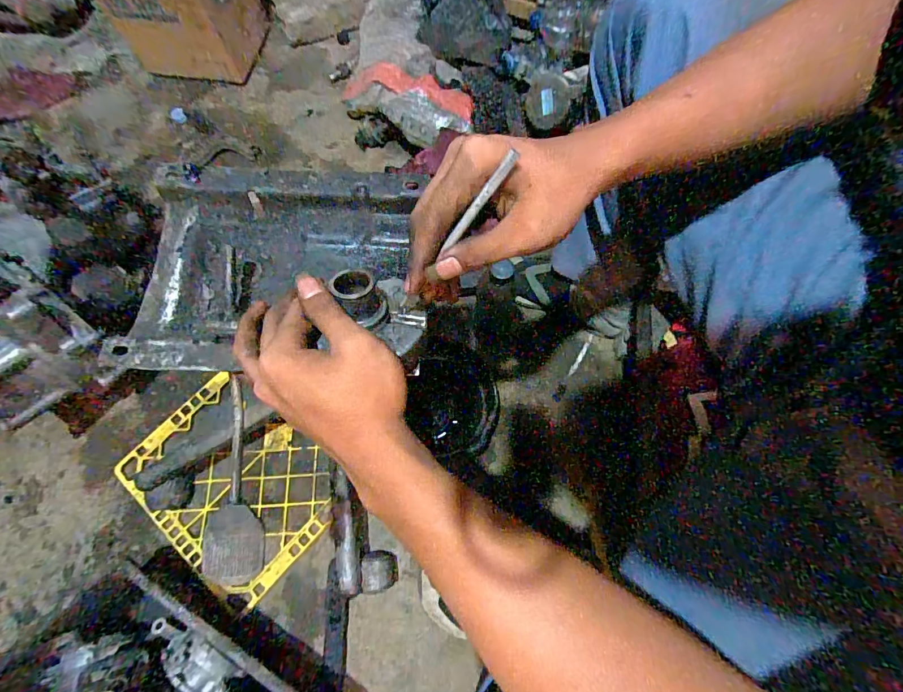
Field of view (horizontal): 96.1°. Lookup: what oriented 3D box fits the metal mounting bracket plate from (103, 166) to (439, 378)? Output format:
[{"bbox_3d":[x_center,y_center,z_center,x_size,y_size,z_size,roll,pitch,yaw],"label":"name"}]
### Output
[{"bbox_3d":[-0.139,-0.063,0.328,0.209,0.032,0.175,1,71,1],"label":"metal mounting bracket plate"}]

